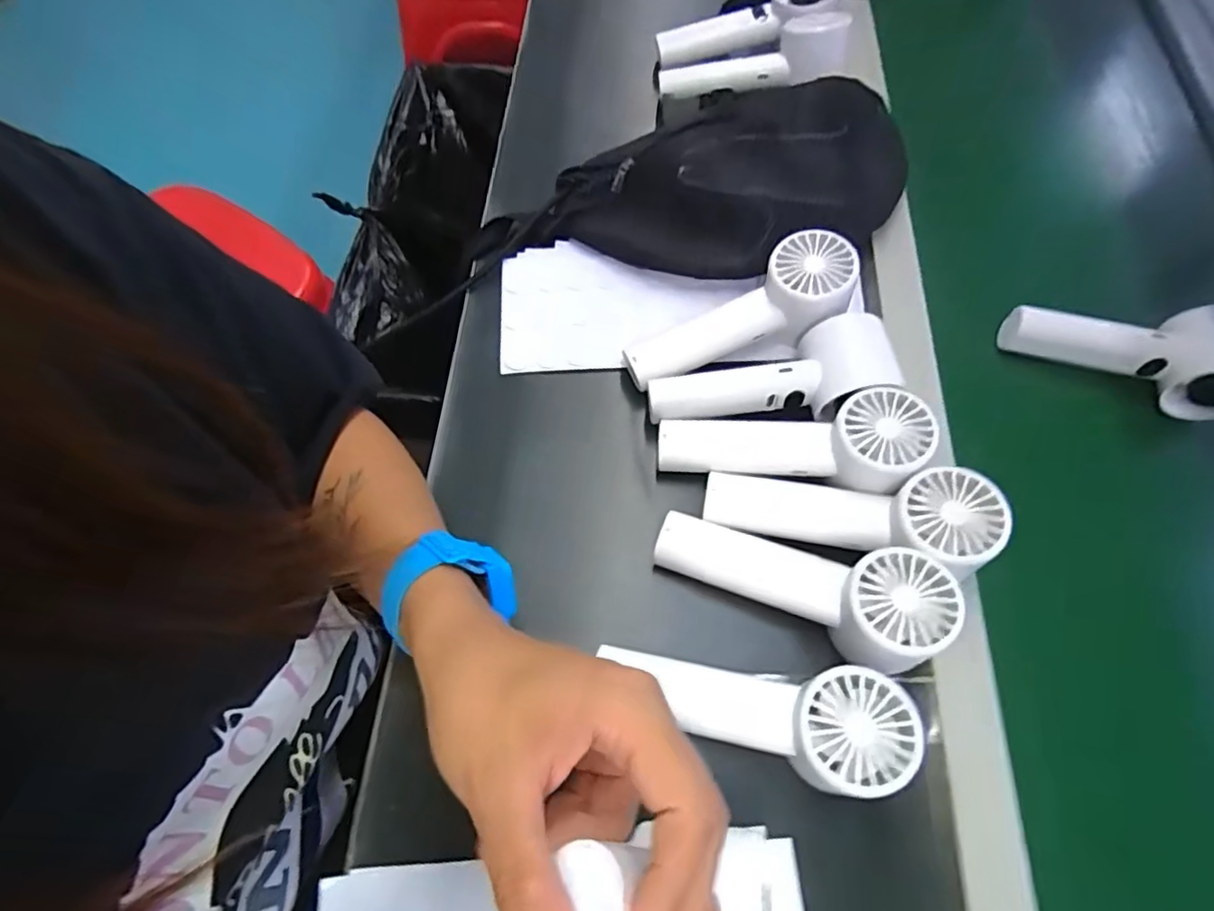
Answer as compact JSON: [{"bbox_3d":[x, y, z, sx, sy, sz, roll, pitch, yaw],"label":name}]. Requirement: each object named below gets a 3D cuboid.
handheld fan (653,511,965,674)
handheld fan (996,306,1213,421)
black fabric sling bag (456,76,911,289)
[{"bbox_3d":[0.104,0.072,0.342,0.153,0.040,0.056,13,63,25],"label":"handheld fan"},{"bbox_3d":[0.352,-0.076,0.416,0.153,0.063,0.048,21,66,7],"label":"handheld fan"},{"bbox_3d":[0.060,-0.189,0.448,0.328,0.050,0.143,-12,65,5],"label":"black fabric sling bag"}]

